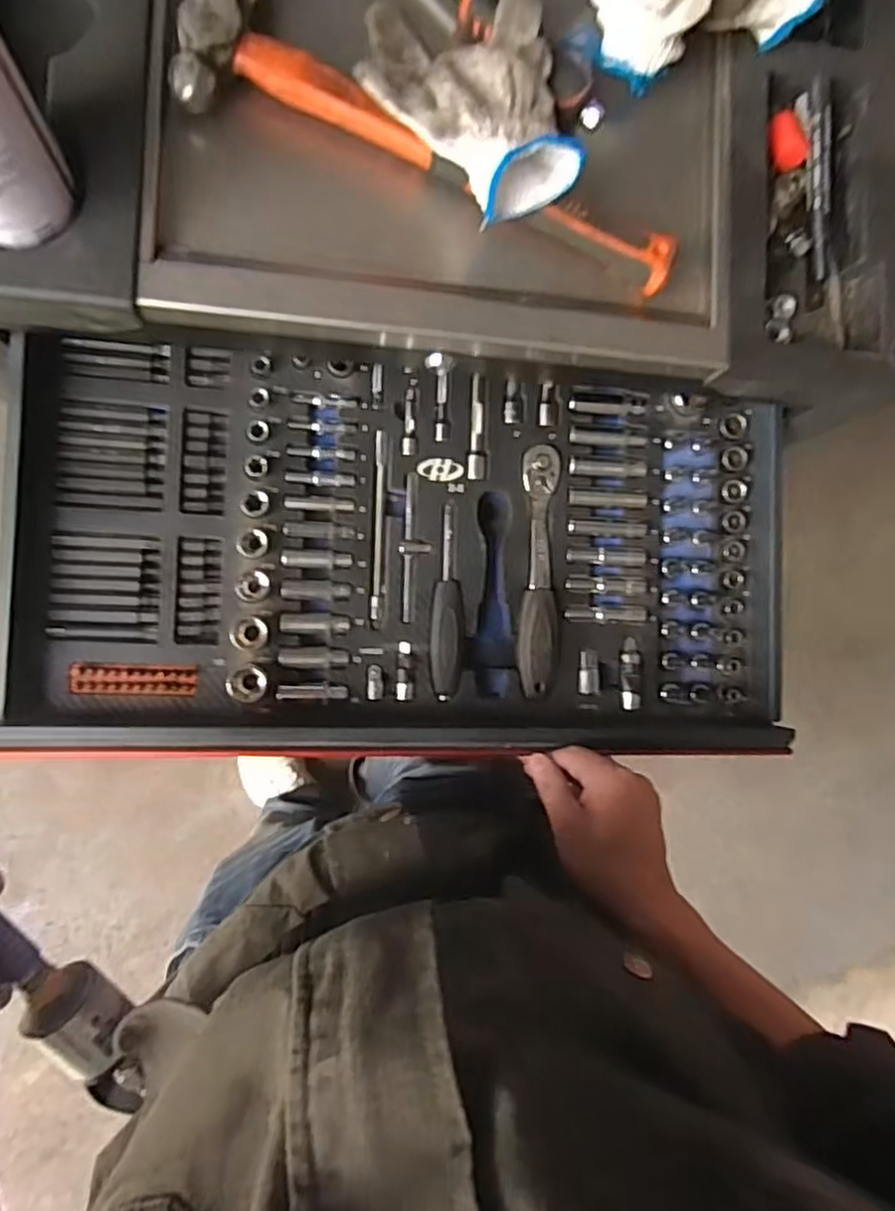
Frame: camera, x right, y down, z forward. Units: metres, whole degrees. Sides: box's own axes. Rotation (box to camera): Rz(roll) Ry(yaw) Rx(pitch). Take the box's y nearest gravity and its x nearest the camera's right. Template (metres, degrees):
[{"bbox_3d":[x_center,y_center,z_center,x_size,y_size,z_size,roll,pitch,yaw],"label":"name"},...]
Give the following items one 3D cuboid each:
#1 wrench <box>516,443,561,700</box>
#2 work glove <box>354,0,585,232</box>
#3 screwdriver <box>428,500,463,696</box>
[{"bbox_3d":[0.072,-0.028,0.555,0.030,0.020,0.194,3,86,-13],"label":"wrench"},{"bbox_3d":[0.010,-0.309,0.436,0.119,0.049,0.148,-13,90,-13],"label":"work glove"},{"bbox_3d":[0.001,-0.003,0.547,0.025,0.019,0.148,4,86,-12],"label":"screwdriver"}]

